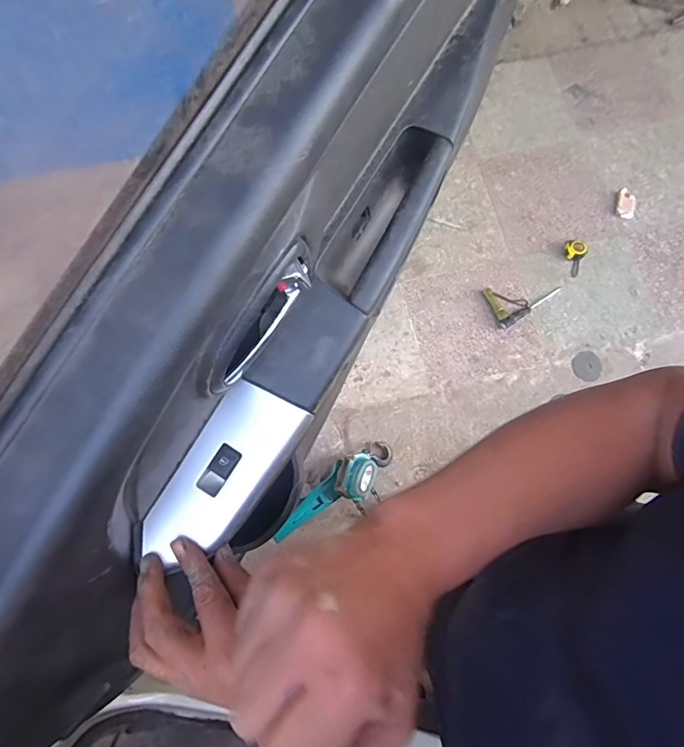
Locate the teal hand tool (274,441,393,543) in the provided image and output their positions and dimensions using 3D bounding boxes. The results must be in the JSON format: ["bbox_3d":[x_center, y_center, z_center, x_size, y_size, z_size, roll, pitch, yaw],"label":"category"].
[{"bbox_3d":[-0.023,0.339,1.340,0.414,0.118,0.149,-30,78,-7],"label":"teal hand tool"}]

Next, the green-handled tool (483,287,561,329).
[{"bbox_3d":[0.605,-0.255,1.530,0.232,0.032,0.143,-21,77,-5],"label":"green-handled tool"}]

